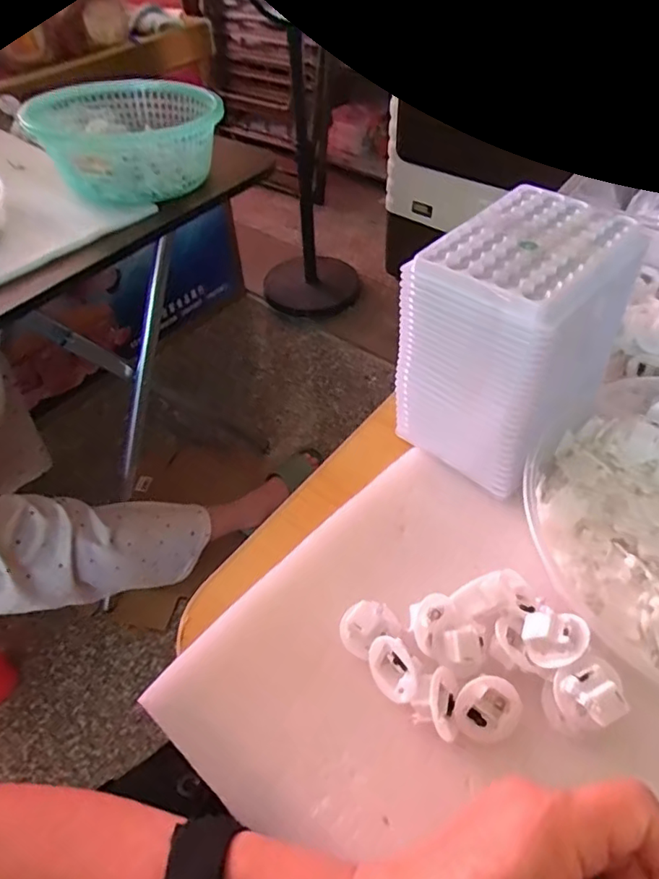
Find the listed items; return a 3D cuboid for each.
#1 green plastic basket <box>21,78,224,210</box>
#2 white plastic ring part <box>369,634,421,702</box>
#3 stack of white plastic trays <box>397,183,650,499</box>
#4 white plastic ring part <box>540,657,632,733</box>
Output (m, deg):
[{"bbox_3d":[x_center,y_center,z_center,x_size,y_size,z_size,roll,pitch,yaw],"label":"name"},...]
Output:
[{"bbox_3d":[-0.267,-0.405,0.734,0.219,0.081,0.242,-27,53,-19],"label":"green plastic basket"},{"bbox_3d":[0.033,0.119,0.284,0.005,0.029,0.030,3,15,-46],"label":"white plastic ring part"},{"bbox_3d":[0.125,-0.067,0.366,0.125,0.138,0.107,-37,57,-26],"label":"stack of white plastic trays"},{"bbox_3d":[0.125,0.125,0.266,0.030,0.027,0.027,-18,51,-13],"label":"white plastic ring part"}]

